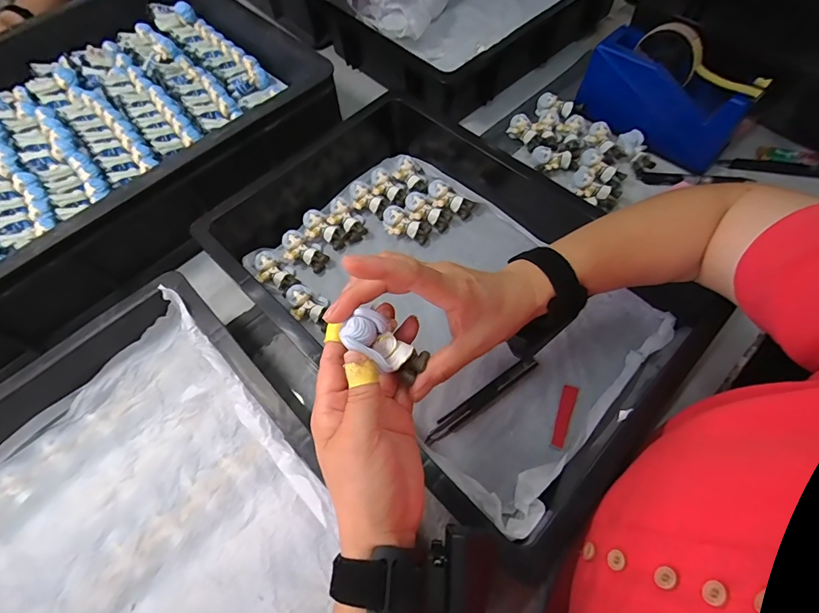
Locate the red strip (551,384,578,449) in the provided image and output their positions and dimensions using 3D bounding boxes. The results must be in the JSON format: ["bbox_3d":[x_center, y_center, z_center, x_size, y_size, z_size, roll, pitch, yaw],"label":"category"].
[{"bbox_3d":[0.153,0.107,0.396,0.014,0.004,0.062,18,65,11],"label":"red strip"}]

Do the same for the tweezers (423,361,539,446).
[{"bbox_3d":[0.073,0.094,0.406,0.134,0.010,0.017,-31,66,-13],"label":"tweezers"}]

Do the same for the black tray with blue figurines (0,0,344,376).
[{"bbox_3d":[-0.433,-0.202,0.519,0.402,0.114,0.572,41,71,20],"label":"black tray with blue figurines"}]

